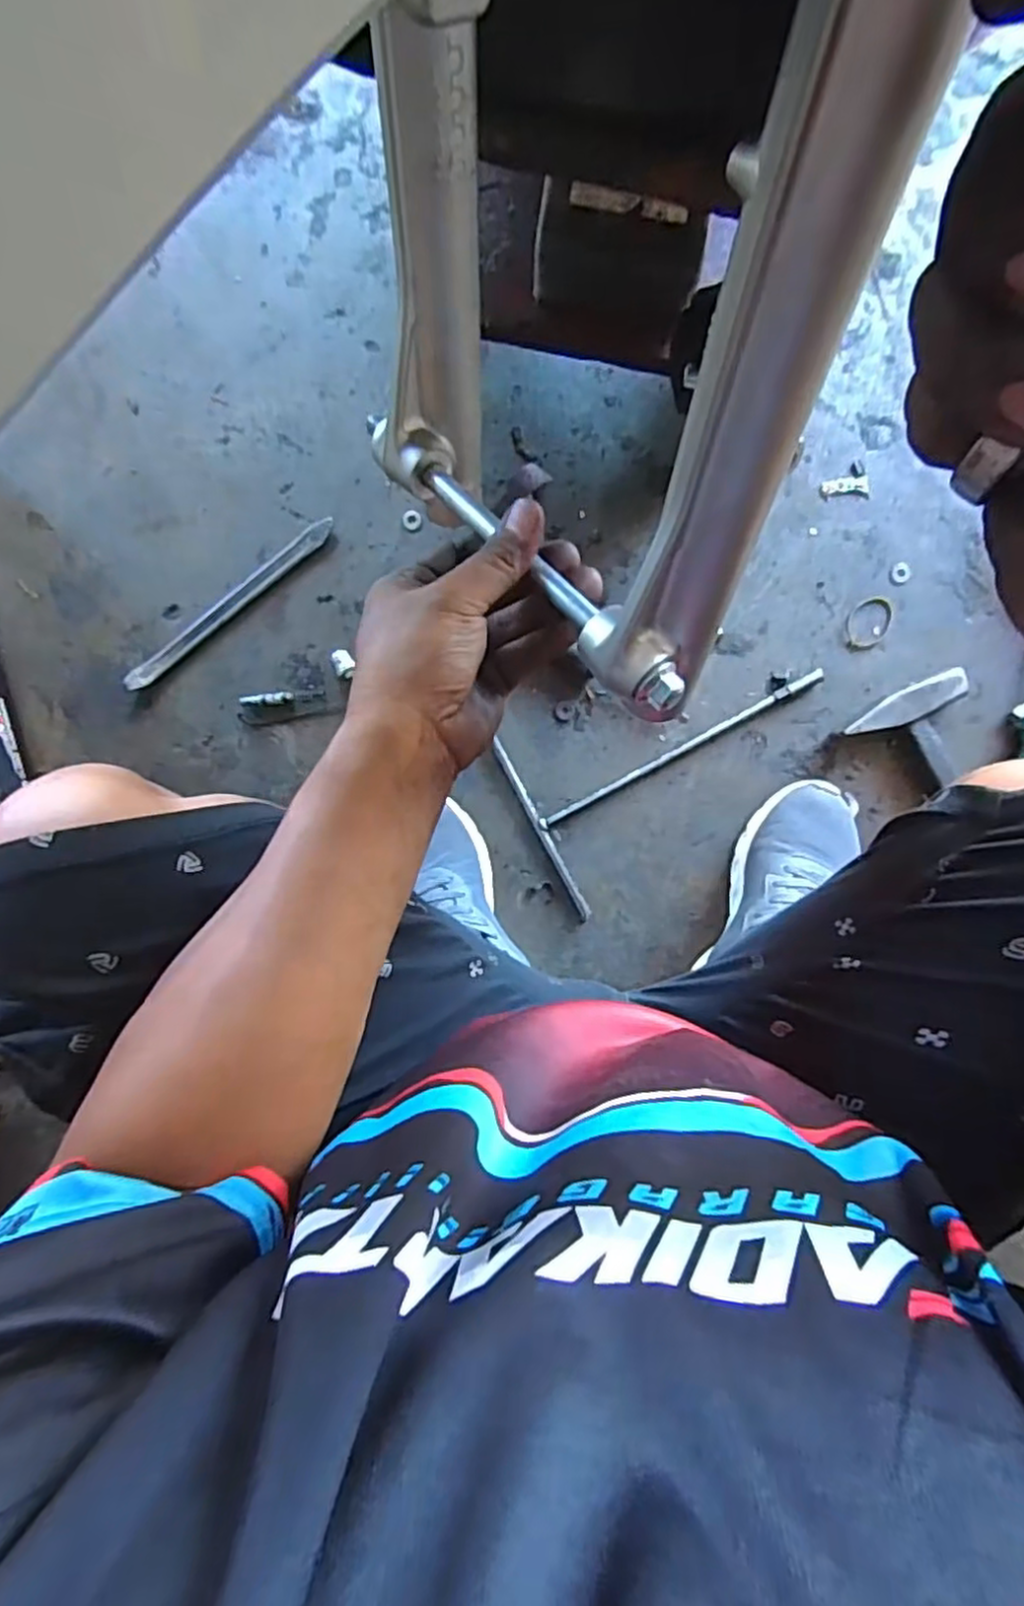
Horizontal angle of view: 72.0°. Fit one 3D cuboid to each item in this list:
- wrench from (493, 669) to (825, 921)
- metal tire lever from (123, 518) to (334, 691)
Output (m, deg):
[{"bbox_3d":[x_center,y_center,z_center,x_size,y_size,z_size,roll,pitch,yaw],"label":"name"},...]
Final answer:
[{"bbox_3d":[0.156,-0.043,0.678,0.306,0.011,0.182,-30,92,3],"label":"wrench"},{"bbox_3d":[-0.273,-0.192,0.682,0.247,0.016,0.020,-38,92,3],"label":"metal tire lever"}]

